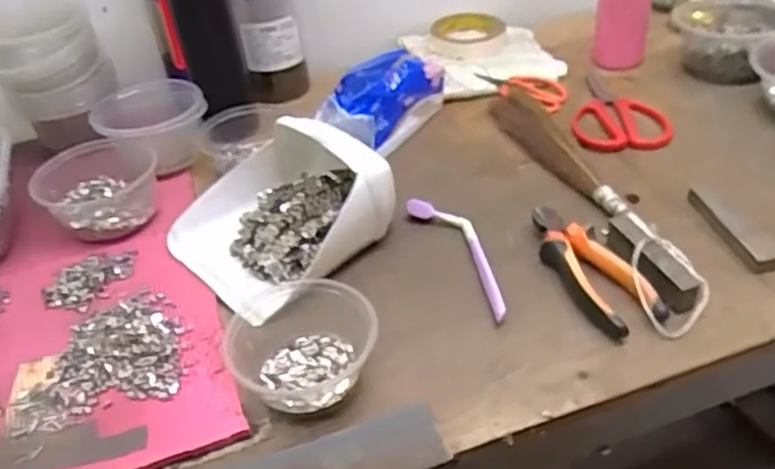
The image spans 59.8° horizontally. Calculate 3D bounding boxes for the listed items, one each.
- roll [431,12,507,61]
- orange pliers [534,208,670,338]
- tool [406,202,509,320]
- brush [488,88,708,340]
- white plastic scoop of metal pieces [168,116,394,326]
[{"bbox_3d":[0.109,-0.269,0.903,0.095,0.029,0.108,-1,37,9],"label":"roll"},{"bbox_3d":[0.169,0.024,0.562,0.056,0.030,0.140,-18,38,-14],"label":"orange pliers"},{"bbox_3d":[0.071,0.013,0.593,0.040,0.023,0.160,-20,39,-16],"label":"tool"},{"bbox_3d":[0.186,-0.057,0.652,0.055,0.041,0.387,-13,37,-7],"label":"brush"},{"bbox_3d":[-0.100,-0.028,0.610,0.173,0.076,0.158,-30,43,-27],"label":"white plastic scoop of metal pieces"}]

